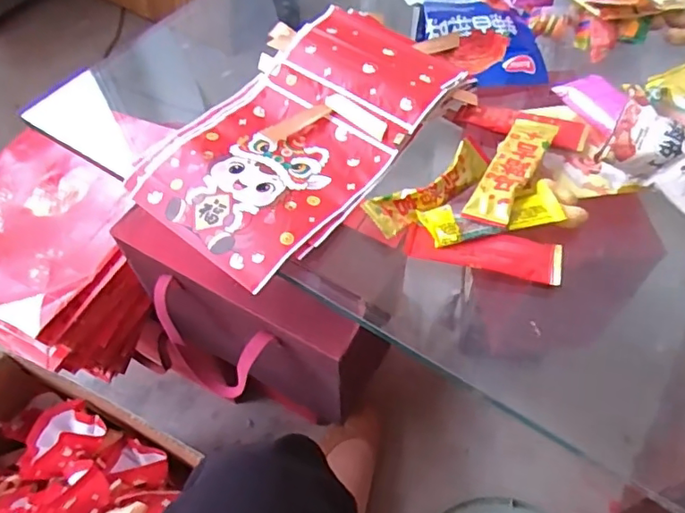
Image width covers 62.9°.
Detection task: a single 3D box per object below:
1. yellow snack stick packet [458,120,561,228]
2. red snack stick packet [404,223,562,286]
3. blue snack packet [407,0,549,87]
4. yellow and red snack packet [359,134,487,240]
[{"bbox_3d":[0.126,-0.065,0.417,0.033,0.013,0.103,26,59,19],"label":"yellow snack stick packet"},{"bbox_3d":[0.100,-0.004,0.398,0.108,0.007,0.032,10,56,8],"label":"red snack stick packet"},{"bbox_3d":[0.122,-0.219,0.530,0.110,0.027,0.156,-9,55,-5],"label":"blue snack packet"},{"bbox_3d":[0.064,-0.054,0.419,0.100,0.026,0.031,-30,59,-18],"label":"yellow and red snack packet"}]

